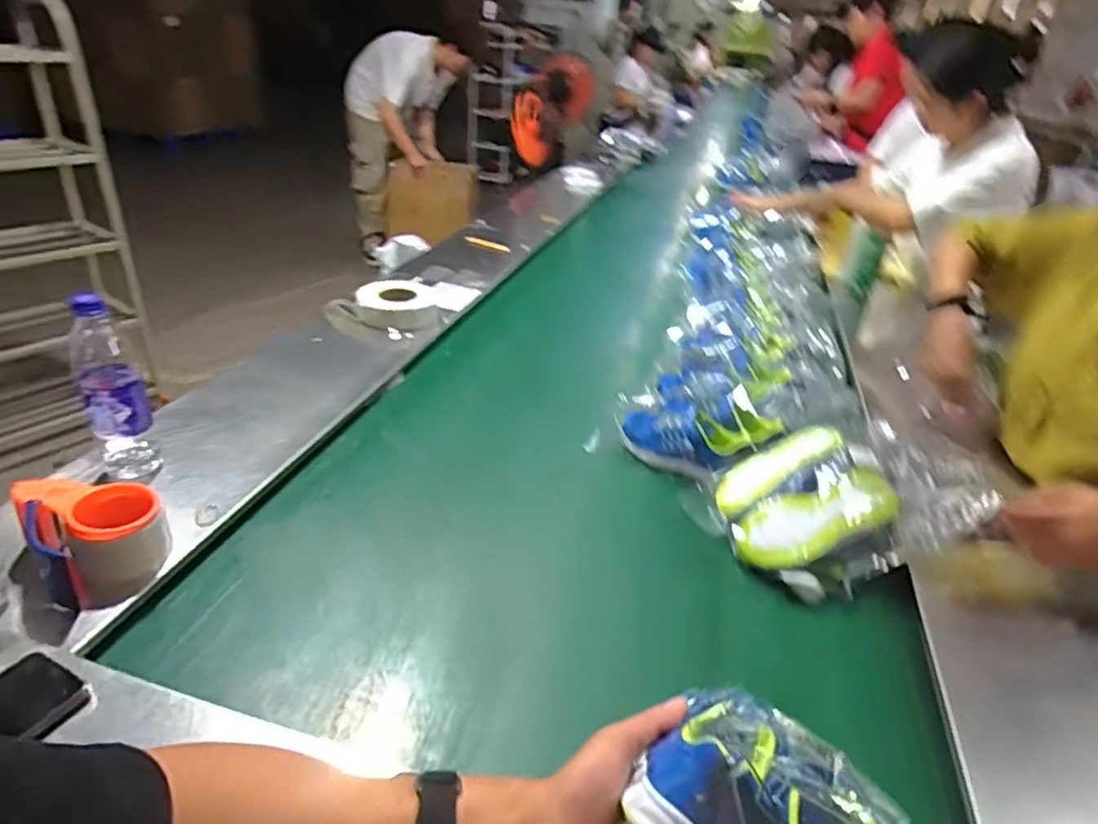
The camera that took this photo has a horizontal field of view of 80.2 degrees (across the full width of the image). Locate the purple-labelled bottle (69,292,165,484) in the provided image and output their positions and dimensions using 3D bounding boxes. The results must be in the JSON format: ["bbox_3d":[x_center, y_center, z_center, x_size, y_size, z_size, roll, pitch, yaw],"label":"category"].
[{"bbox_3d":[-0.507,-0.023,0.760,0.064,0.218,0.059,-15,36,-31],"label":"purple-labelled bottle"}]

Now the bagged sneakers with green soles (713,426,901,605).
[{"bbox_3d":[0.323,0.120,0.841,0.188,0.109,0.236,2,31,-6],"label":"bagged sneakers with green soles"}]

